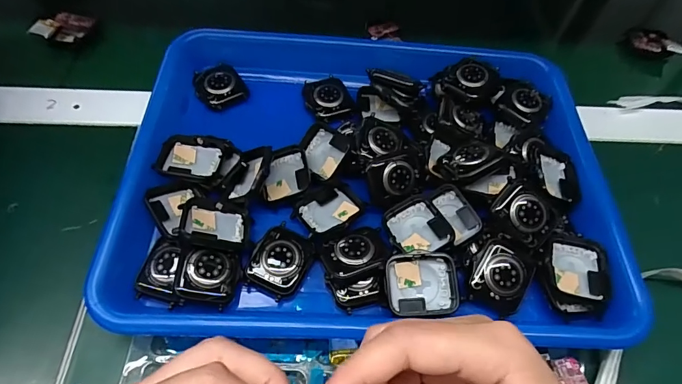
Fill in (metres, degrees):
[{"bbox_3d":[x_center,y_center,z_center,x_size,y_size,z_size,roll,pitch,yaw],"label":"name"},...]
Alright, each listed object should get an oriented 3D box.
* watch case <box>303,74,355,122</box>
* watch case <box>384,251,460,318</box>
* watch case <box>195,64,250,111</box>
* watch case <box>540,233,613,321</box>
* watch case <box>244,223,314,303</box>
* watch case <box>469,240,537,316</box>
[{"bbox_3d":[-0.011,-0.078,0.336,0.036,0.007,0.043,-16,60,-13],"label":"watch case"},{"bbox_3d":[0.049,0.055,0.247,0.042,0.011,0.036,-1,69,-3],"label":"watch case"},{"bbox_3d":[-0.100,-0.088,0.335,0.038,0.013,0.043,-28,63,-19],"label":"watch case"},{"bbox_3d":[0.148,0.053,0.262,0.040,0.013,0.053,12,58,5],"label":"watch case"},{"bbox_3d":[-0.038,0.043,0.261,0.034,0.009,0.043,20,59,9],"label":"watch case"},{"bbox_3d":[0.101,0.053,0.260,0.034,0.011,0.043,27,74,5],"label":"watch case"}]

